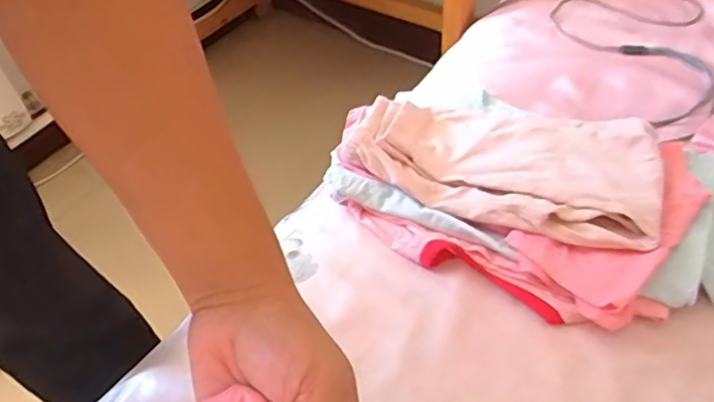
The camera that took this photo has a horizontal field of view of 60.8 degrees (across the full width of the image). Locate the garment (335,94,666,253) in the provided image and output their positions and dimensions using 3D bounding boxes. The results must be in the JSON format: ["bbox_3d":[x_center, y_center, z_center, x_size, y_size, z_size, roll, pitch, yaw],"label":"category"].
[{"bbox_3d":[0.144,-0.053,0.662,0.360,0.047,0.169,20,53,23],"label":"garment"}]

